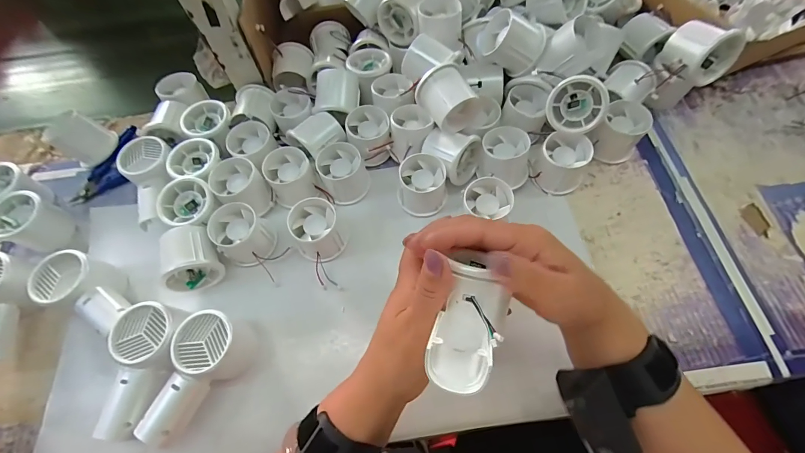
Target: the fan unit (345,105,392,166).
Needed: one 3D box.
[{"bbox_3d":[-0.040,-0.109,0.434,0.050,0.052,0.054,-1,64,2],"label":"fan unit"}]

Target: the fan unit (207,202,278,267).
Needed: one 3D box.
[{"bbox_3d":[-0.175,0.010,0.386,0.061,0.044,0.056,35,71,18],"label":"fan unit"}]

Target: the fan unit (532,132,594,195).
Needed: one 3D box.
[{"bbox_3d":[0.180,-0.069,0.400,0.054,0.054,0.052,-1,64,2],"label":"fan unit"}]

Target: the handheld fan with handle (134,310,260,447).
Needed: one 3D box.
[{"bbox_3d":[-0.182,0.137,0.323,0.061,0.048,0.110,9,65,7],"label":"handheld fan with handle"}]

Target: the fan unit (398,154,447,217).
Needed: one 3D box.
[{"bbox_3d":[0.023,-0.046,0.402,0.055,0.046,0.055,2,64,4],"label":"fan unit"}]

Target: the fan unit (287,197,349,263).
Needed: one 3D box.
[{"bbox_3d":[-0.092,0.004,0.384,0.055,0.043,0.057,-23,65,-8],"label":"fan unit"}]

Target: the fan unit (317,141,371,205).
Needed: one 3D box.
[{"bbox_3d":[-0.067,-0.062,0.414,0.051,0.046,0.054,-1,64,2],"label":"fan unit"}]

